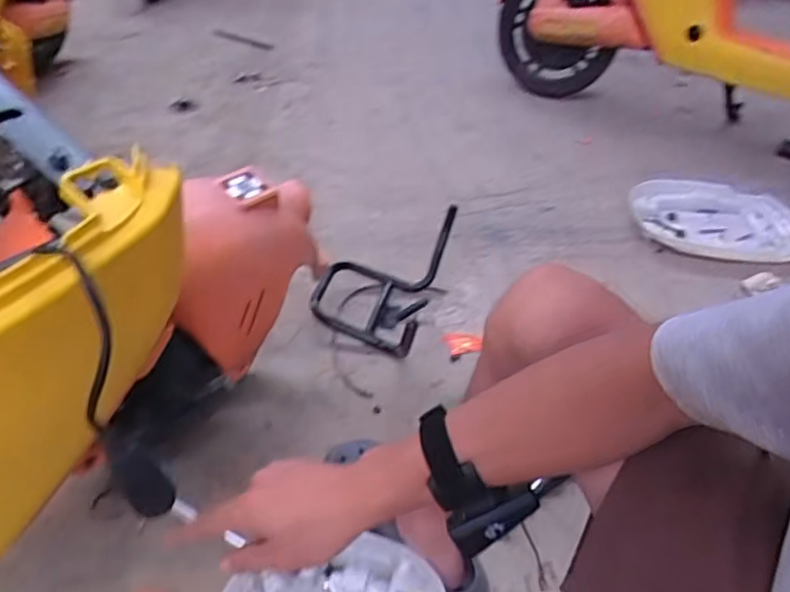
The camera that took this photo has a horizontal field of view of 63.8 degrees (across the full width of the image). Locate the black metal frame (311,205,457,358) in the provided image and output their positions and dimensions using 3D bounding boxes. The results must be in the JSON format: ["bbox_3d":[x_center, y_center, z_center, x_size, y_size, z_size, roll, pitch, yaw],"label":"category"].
[{"bbox_3d":[-0.034,-0.024,1.158,0.212,0.143,0.350,11,40,10],"label":"black metal frame"}]

